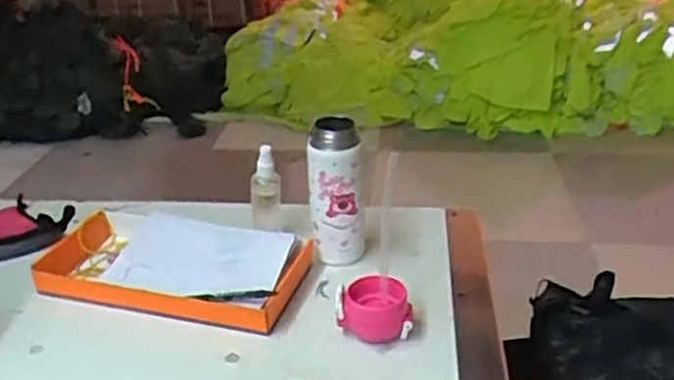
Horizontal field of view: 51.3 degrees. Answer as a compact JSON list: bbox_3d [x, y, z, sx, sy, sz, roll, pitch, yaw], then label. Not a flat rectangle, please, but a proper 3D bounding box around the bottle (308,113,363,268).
[{"bbox_3d":[-0.001,0.002,0.905,0.064,0.178,0.069,-2,27,-2],"label":"bottle"}]

